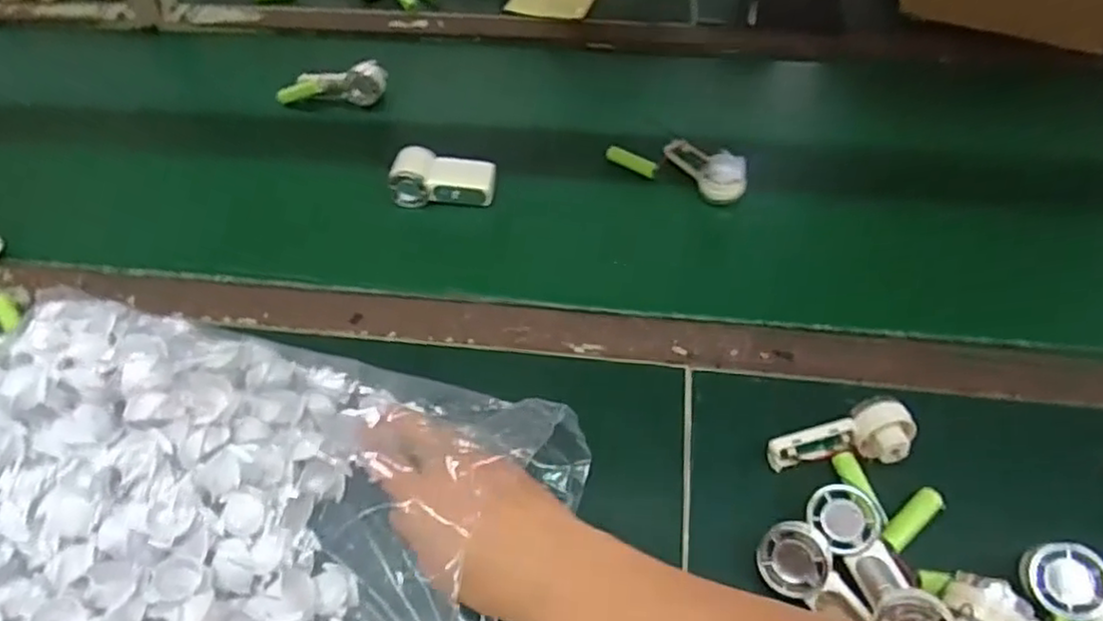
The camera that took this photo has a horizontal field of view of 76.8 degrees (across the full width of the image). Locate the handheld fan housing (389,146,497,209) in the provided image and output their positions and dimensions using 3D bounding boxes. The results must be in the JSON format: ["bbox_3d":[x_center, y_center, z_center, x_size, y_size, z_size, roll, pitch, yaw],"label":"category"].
[{"bbox_3d":[-0.098,-0.123,0.639,0.093,0.026,0.050,5,52,5],"label":"handheld fan housing"}]

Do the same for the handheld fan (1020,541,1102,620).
[{"bbox_3d":[0.316,0.167,0.388,0.096,0.028,0.039,26,57,20],"label":"handheld fan"}]

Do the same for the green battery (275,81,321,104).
[{"bbox_3d":[-0.272,-0.236,0.750,0.051,0.015,0.012,-11,52,11],"label":"green battery"}]

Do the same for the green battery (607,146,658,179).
[{"bbox_3d":[0.077,-0.143,0.666,0.055,0.011,0.012,34,61,24],"label":"green battery"}]

